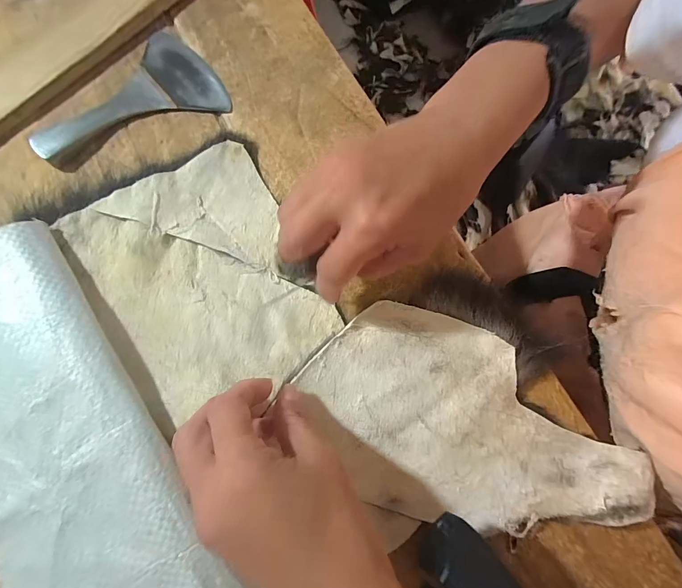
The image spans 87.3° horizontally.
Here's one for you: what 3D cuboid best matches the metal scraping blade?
[{"bbox_3d":[-0.164,-0.160,0.272,0.135,0.021,0.085,-22,79,-9],"label":"metal scraping blade"}]

